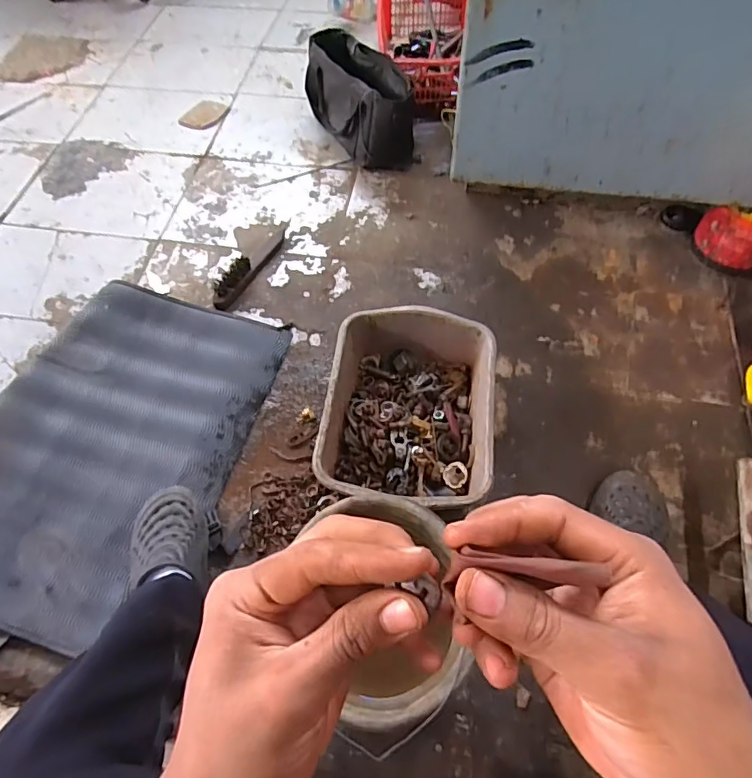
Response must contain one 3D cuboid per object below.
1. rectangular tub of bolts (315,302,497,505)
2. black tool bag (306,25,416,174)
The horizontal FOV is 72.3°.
[{"bbox_3d":[0.054,0.035,0.866,0.258,0.133,0.323,6,60,4],"label":"rectangular tub of bolts"},{"bbox_3d":[-0.037,-0.676,1.218,0.138,0.171,0.319,-33,64,-17],"label":"black tool bag"}]

